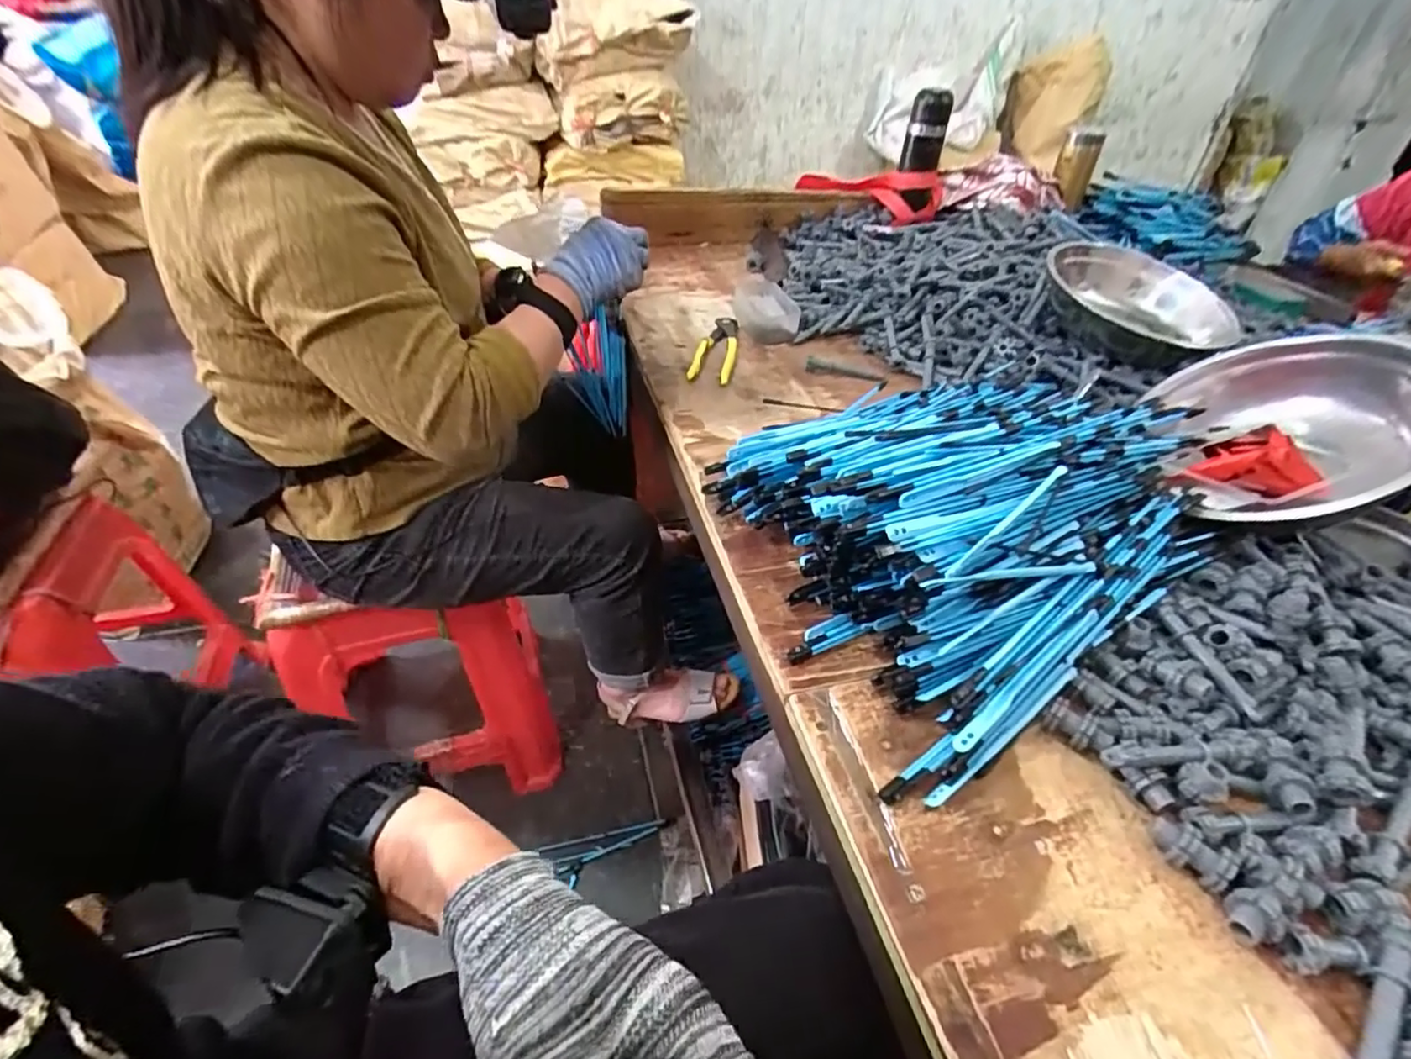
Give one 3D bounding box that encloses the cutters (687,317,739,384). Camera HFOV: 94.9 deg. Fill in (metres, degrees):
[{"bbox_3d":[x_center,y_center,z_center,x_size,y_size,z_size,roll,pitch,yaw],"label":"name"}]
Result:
[{"bbox_3d":[0.016,-0.229,0.805,0.046,0.014,0.166,8,41,5],"label":"cutters"}]

